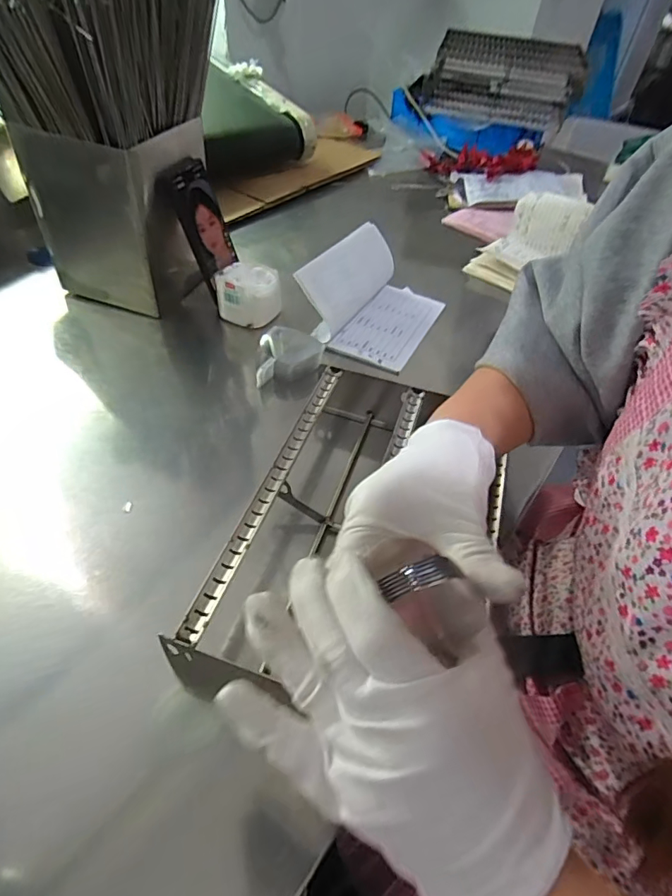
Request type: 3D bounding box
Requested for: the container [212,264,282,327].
[{"bbox_3d":[-0.116,-0.201,0.657,0.080,0.064,0.080,-7,49,-13],"label":"container"}]

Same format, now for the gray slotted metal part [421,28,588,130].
[{"bbox_3d":[0.381,-0.831,1.125,0.344,0.144,0.167,9,47,2],"label":"gray slotted metal part"}]

